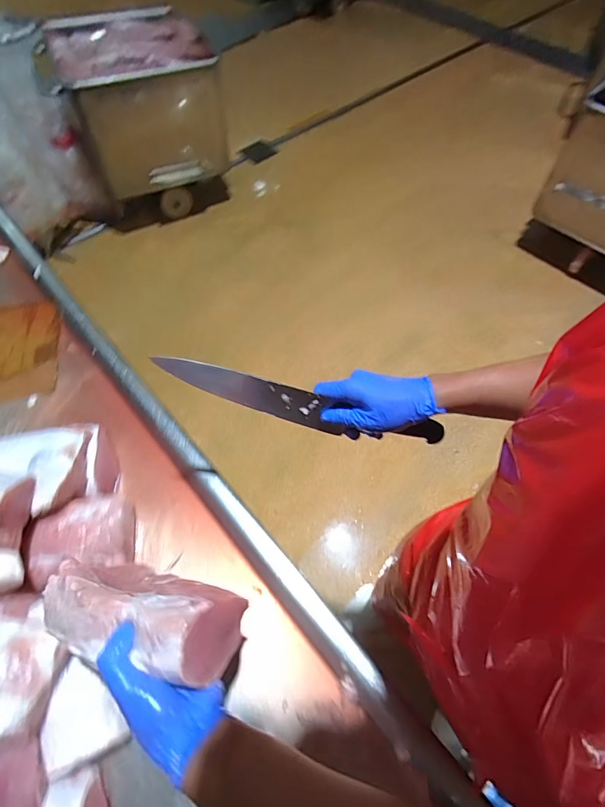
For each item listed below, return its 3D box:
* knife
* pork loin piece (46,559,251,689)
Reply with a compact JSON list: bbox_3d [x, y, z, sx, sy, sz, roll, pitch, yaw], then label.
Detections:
[{"bbox_3d":[0.005,0.005,0.487,0.352,0.045,0.027,15,61,-11],"label":"knife"},{"bbox_3d":[-0.157,0.203,0.384,0.173,0.099,0.074,6,61,19],"label":"pork loin piece"}]

